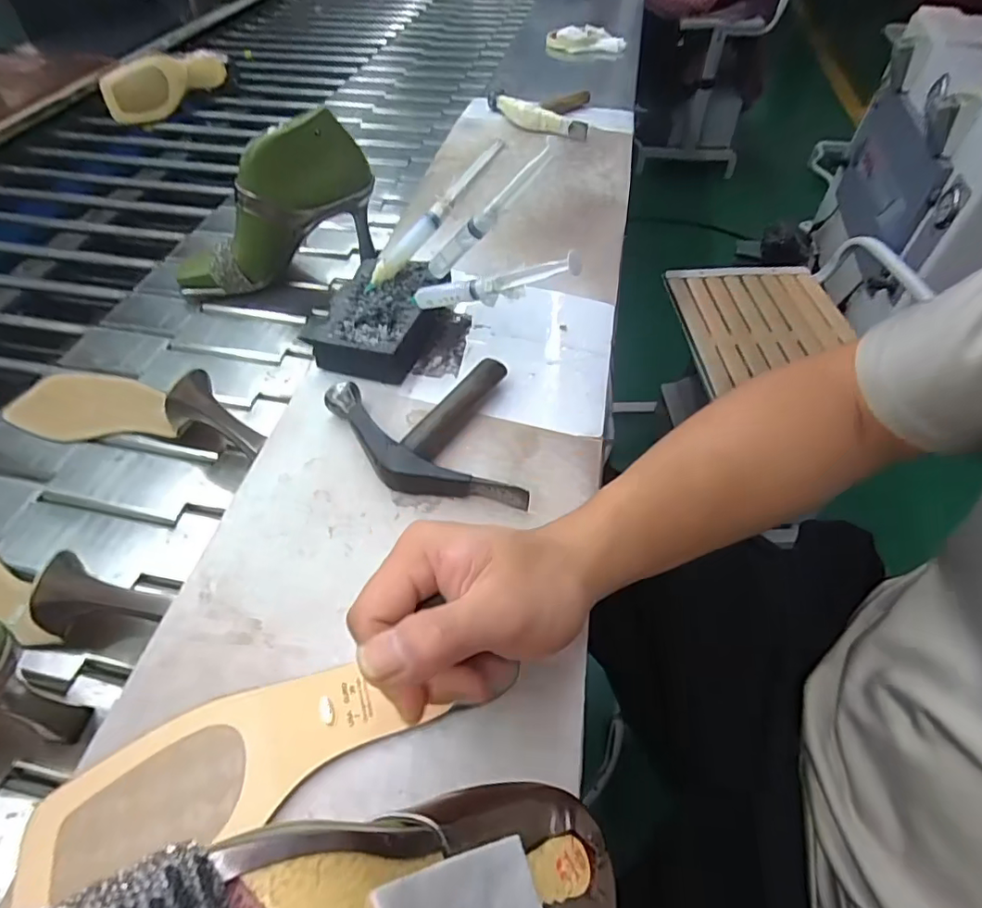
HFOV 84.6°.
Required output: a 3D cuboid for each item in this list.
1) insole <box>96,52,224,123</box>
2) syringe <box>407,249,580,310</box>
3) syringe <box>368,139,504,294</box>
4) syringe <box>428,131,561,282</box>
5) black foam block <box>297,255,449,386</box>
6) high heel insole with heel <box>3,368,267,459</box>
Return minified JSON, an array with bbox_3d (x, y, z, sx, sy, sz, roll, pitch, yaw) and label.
[{"bbox_3d":[-0.548,-0.632,0.932,0.215,0.081,0.050,-34,58,-25],"label":"insole"},{"bbox_3d":[-0.002,-0.123,0.400,0.160,0.021,0.013,3,44,41],"label":"syringe"},{"bbox_3d":[-0.049,-0.205,0.466,0.165,0.020,0.013,-46,59,5],"label":"syringe"},{"bbox_3d":[-0.002,-0.180,0.405,0.015,0.158,0.013,44,53,-17],"label":"syringe"},{"bbox_3d":[-0.092,-0.117,0.470,0.085,0.038,0.131,16,52,12],"label":"black foam block"},{"bbox_3d":[-0.315,-0.040,0.480,0.259,0.065,0.079,3,50,20],"label":"high heel insole with heel"}]

